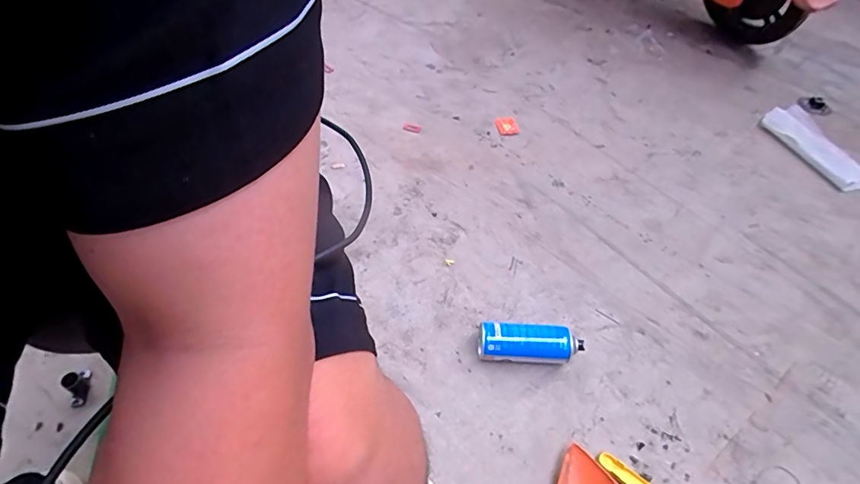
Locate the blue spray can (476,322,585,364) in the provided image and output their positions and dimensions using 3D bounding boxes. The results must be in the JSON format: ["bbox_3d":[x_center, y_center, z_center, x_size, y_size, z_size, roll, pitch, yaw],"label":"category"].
[{"bbox_3d":[0.174,0.178,0.816,0.178,0.070,0.057,-1,52,-2],"label":"blue spray can"}]

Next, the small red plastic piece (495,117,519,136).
[{"bbox_3d":[0.195,-0.294,1.201,0.049,0.010,0.068,-7,54,-10],"label":"small red plastic piece"}]

